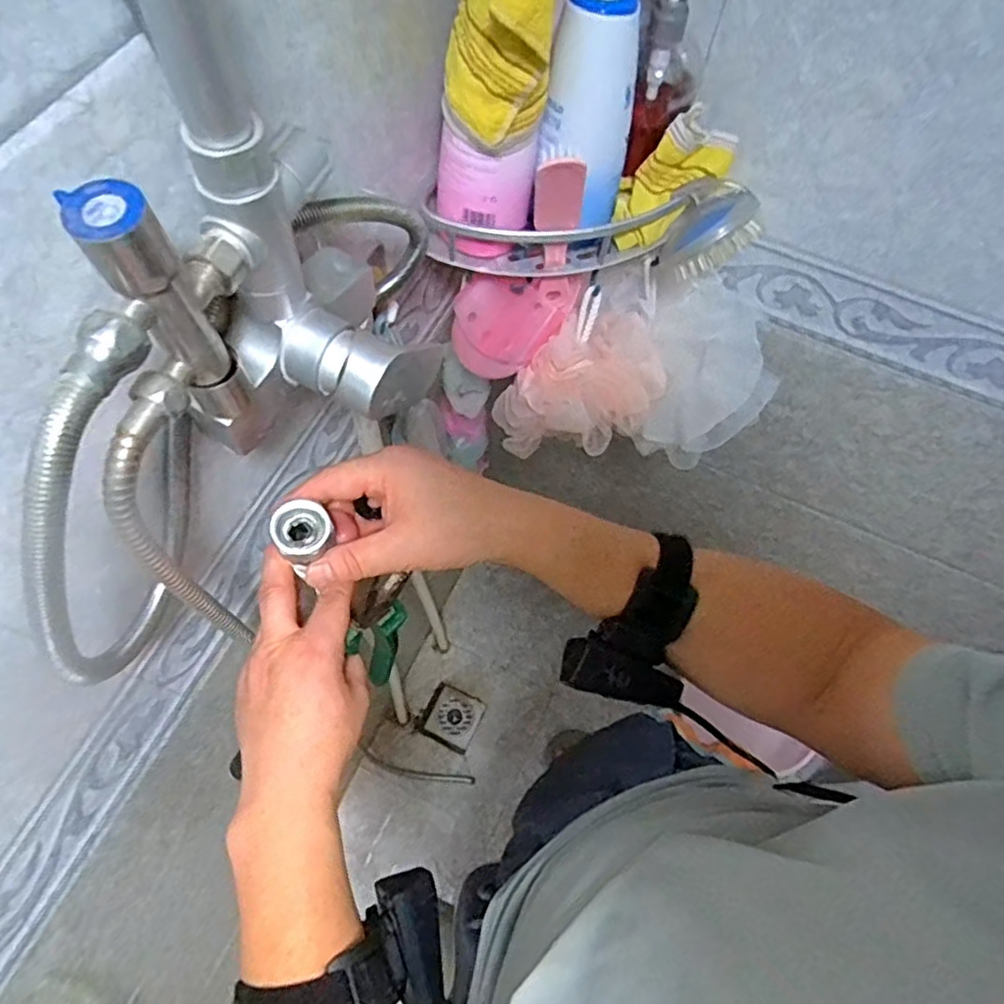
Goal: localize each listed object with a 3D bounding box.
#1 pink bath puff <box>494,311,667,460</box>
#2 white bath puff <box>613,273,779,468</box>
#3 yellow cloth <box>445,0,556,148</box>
[{"bbox_3d":[0.073,-0.098,0.613,0.136,0.116,0.088,-23,69,-13],"label":"pink bath puff"},{"bbox_3d":[0.189,-0.112,0.612,0.126,0.141,0.108,17,65,4],"label":"white bath puff"},{"bbox_3d":[0.000,-0.285,0.385,0.065,0.138,0.051,-2,65,-4],"label":"yellow cloth"}]

